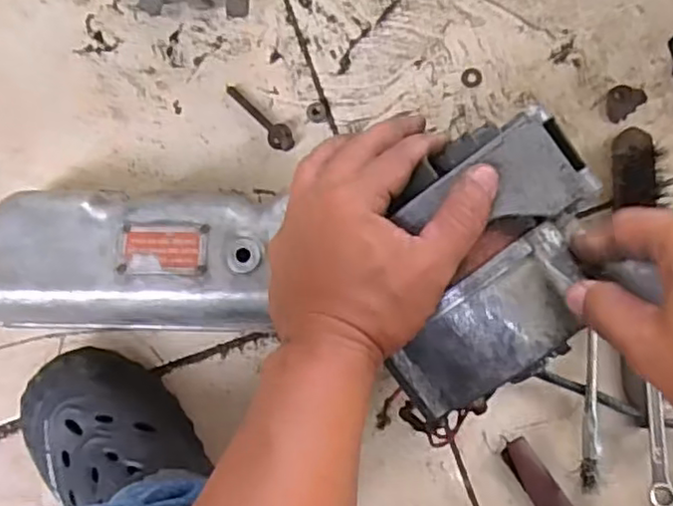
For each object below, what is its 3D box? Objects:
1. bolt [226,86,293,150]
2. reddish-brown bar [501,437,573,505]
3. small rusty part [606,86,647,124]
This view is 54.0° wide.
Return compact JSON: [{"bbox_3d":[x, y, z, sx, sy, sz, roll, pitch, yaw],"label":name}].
[{"bbox_3d":[-0.065,-0.120,0.578,0.020,0.010,0.081,-41,83,0],"label":"bolt"},{"bbox_3d":[0.168,0.195,0.526,0.025,0.009,0.098,-35,83,1],"label":"reddish-brown bar"},{"bbox_3d":[0.243,-0.129,0.560,0.037,0.004,0.026,-39,83,0],"label":"small rusty part"}]

